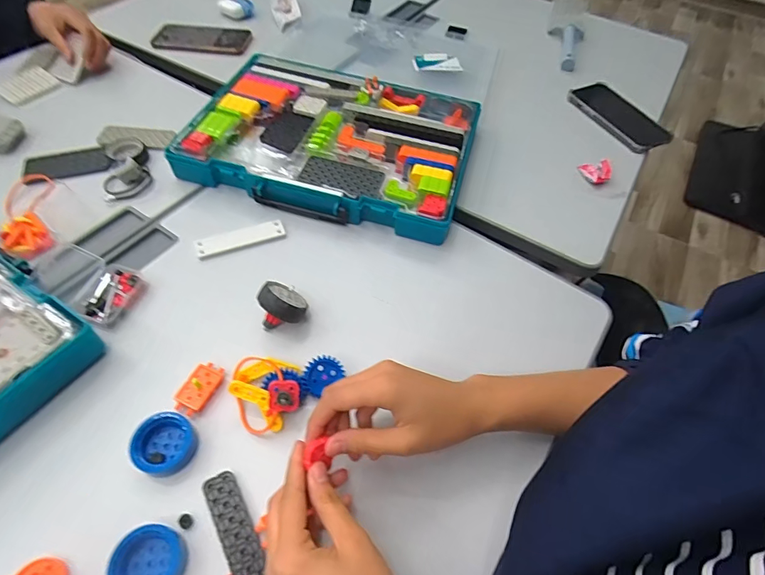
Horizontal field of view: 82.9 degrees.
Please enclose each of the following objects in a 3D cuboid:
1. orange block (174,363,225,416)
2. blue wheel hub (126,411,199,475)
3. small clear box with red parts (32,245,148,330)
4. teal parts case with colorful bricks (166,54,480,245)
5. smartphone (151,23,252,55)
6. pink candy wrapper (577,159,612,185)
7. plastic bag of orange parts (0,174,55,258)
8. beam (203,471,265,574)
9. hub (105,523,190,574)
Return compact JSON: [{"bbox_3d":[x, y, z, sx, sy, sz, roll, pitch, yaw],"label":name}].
[{"bbox_3d":[-0.167,0.090,0.395,0.025,0.019,0.047,19,56,10],"label":"orange block"},{"bbox_3d":[-0.184,0.131,0.365,0.044,0.021,0.048,2,54,-2],"label":"blue wheel hub"},{"bbox_3d":[-0.300,-0.002,0.447,0.094,0.027,0.065,18,55,9],"label":"small clear box with red parts"},{"bbox_3d":[-0.065,-0.203,0.590,0.358,0.044,0.260,15,55,7],"label":"teal parts case with colorful bricks"},{"bbox_3d":[-0.322,-0.443,0.768,0.160,0.015,0.074,3,54,-1],"label":"smartphone"},{"bbox_3d":[0.301,-0.161,0.606,0.037,0.019,0.041,4,54,-1],"label":"pink candy wrapper"},{"bbox_3d":[-0.414,-0.088,0.506,0.054,0.016,0.146,-22,59,-18],"label":"plastic bag of orange parts"},{"bbox_3d":[-0.097,0.209,0.321,0.025,0.013,0.148,-26,60,-20],"label":"beam"},{"bbox_3d":[-0.170,0.200,0.314,0.045,0.022,0.046,2,54,-2],"label":"hub"}]

